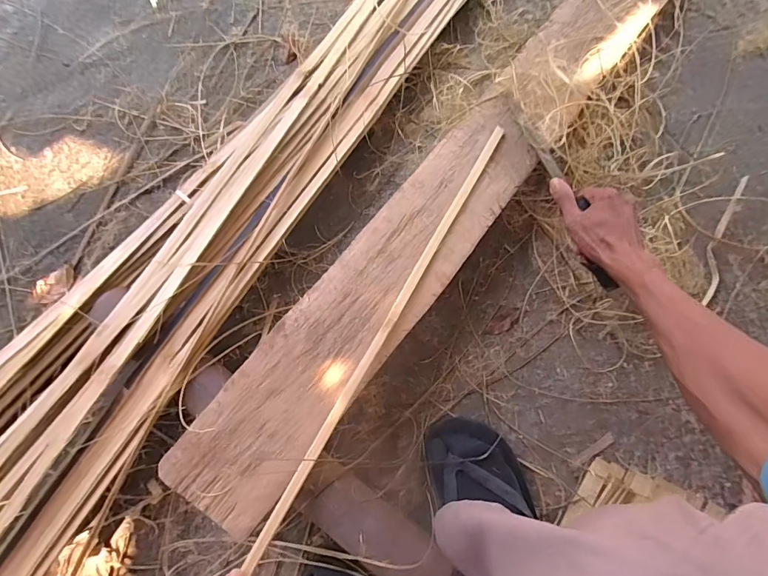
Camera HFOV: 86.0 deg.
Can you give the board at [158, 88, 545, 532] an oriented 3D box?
[{"bbox_3d":[-0.008,-0.003,0.504,0.122,0.034,0.601,37,78,8],"label":"board"}]

